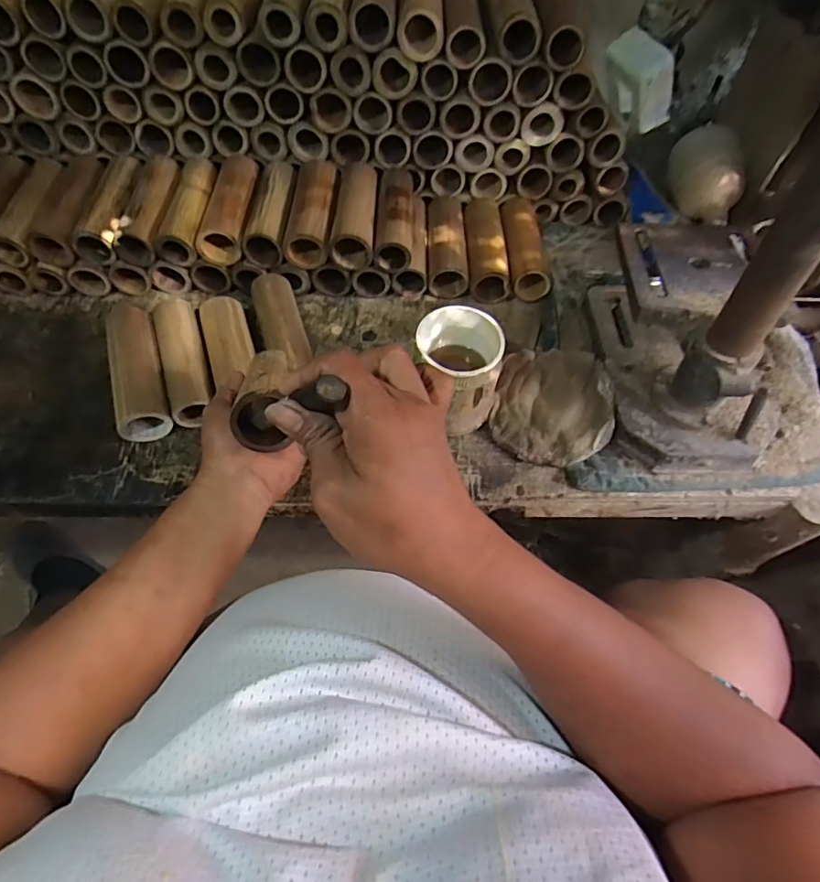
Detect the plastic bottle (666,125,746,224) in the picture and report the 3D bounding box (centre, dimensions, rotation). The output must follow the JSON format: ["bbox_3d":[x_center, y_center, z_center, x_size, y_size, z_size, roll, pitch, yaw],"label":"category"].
[{"bbox_3d":[0.444,-0.396,0.778,0.088,0.087,0.121,0,59,1],"label":"plastic bottle"}]

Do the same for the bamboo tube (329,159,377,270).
[{"bbox_3d":[-0.075,-0.323,0.734,0.059,0.056,0.179,2,59,2],"label":"bamboo tube"}]

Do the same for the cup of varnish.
[{"bbox_3d":[0.057,-0.080,0.601,0.092,0.110,0.098,0,59,1],"label":"cup of varnish"}]

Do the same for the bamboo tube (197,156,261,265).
[{"bbox_3d":[-0.248,-0.333,0.734,0.062,0.056,0.180,2,59,2],"label":"bamboo tube"}]

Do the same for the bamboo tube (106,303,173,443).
[{"bbox_3d":[-0.334,-0.086,0.643,0.058,0.057,0.178,-16,60,-9],"label":"bamboo tube"}]

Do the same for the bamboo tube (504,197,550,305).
[{"bbox_3d":[0.172,-0.292,0.769,0.065,0.058,0.183,0,59,1],"label":"bamboo tube"}]

